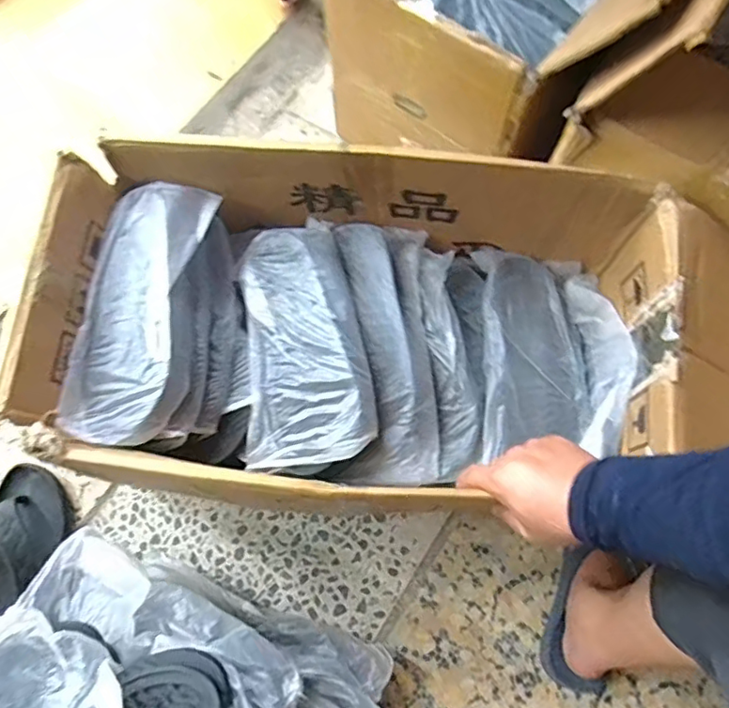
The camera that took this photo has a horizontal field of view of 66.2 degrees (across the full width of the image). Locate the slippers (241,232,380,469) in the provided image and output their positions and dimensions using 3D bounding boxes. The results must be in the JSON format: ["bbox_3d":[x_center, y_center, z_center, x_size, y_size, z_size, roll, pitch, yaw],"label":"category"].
[{"bbox_3d":[-0.073,-0.015,0.647,0.147,0.055,0.278,-6,71,0],"label":"slippers"}]

